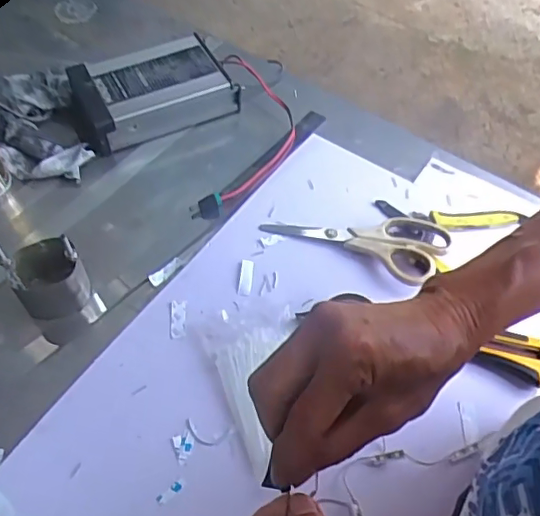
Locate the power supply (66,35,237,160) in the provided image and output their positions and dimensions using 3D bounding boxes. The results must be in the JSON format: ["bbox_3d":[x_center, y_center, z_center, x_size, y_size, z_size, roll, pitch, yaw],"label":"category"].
[{"bbox_3d":[-0.148,-0.201,0.688,0.187,0.059,0.120,-24,58,-16],"label":"power supply"}]

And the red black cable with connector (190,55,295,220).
[{"bbox_3d":[-0.022,-0.148,0.651,0.099,0.030,0.246,5,54,4],"label":"red black cable with connector"}]

